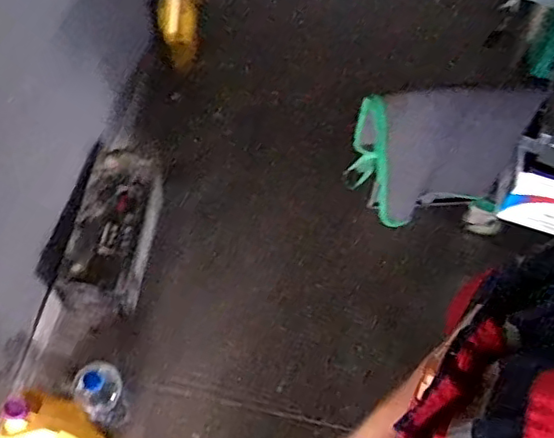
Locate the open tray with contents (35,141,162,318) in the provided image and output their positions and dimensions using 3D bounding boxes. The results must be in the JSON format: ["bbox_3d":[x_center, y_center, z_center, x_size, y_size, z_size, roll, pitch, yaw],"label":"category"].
[{"bbox_3d":[-0.441,0.028,1.589,0.245,0.206,0.435,12,59,3],"label":"open tray with contents"}]

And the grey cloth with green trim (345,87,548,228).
[{"bbox_3d":[0.385,-0.143,1.447,0.401,0.455,0.072,6,59,-1],"label":"grey cloth with green trim"}]

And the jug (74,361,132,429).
[{"bbox_3d":[-0.399,0.407,1.388,0.094,0.251,0.099,2,59,-3],"label":"jug"}]

